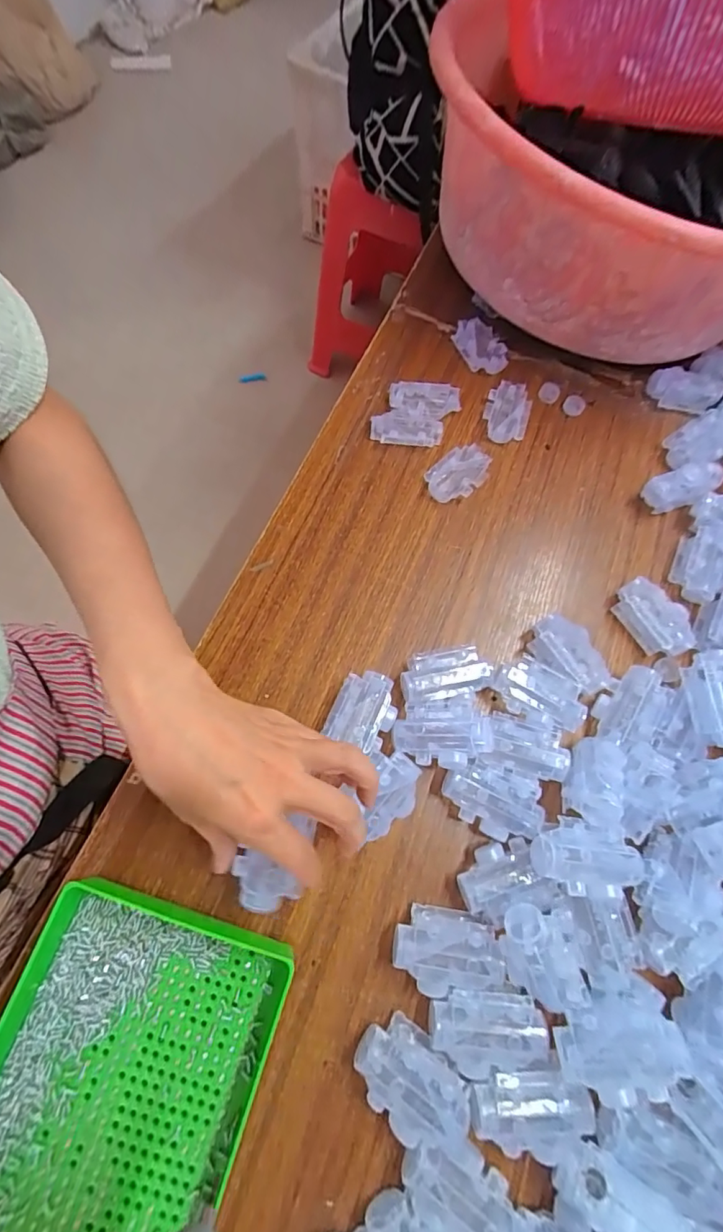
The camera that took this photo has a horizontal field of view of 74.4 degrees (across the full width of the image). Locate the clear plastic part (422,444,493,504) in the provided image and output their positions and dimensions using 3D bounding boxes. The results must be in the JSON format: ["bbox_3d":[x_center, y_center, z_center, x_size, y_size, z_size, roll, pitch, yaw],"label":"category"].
[{"bbox_3d":[0.091,-0.136,0.453,0.066,0.012,0.043,-40,77,-16],"label":"clear plastic part"}]

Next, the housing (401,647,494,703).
[{"bbox_3d":[0.065,0.048,0.371,0.068,0.030,0.034,-10,71,-7],"label":"housing"}]

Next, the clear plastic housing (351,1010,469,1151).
[{"bbox_3d":[0.030,0.284,0.289,0.071,0.026,0.045,38,72,10],"label":"clear plastic housing"}]

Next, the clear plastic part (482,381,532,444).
[{"bbox_3d":[0.147,-0.206,0.482,0.044,0.014,0.068,18,70,3],"label":"clear plastic part"}]

